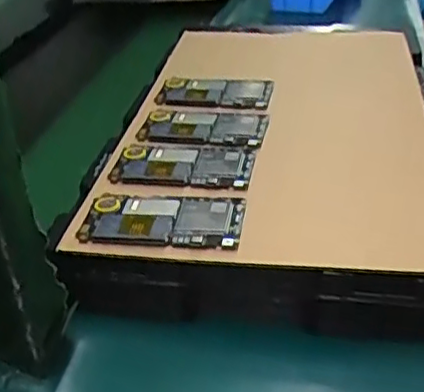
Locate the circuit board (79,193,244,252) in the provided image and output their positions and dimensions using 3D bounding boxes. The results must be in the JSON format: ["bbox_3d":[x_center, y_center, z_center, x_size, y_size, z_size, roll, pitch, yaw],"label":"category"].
[{"bbox_3d":[-0.039,0.017,0.502,0.121,0.009,0.066,2,35,10],"label":"circuit board"}]

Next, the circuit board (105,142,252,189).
[{"bbox_3d":[-0.026,-0.027,0.571,0.122,0.013,0.068,1,32,11],"label":"circuit board"}]

